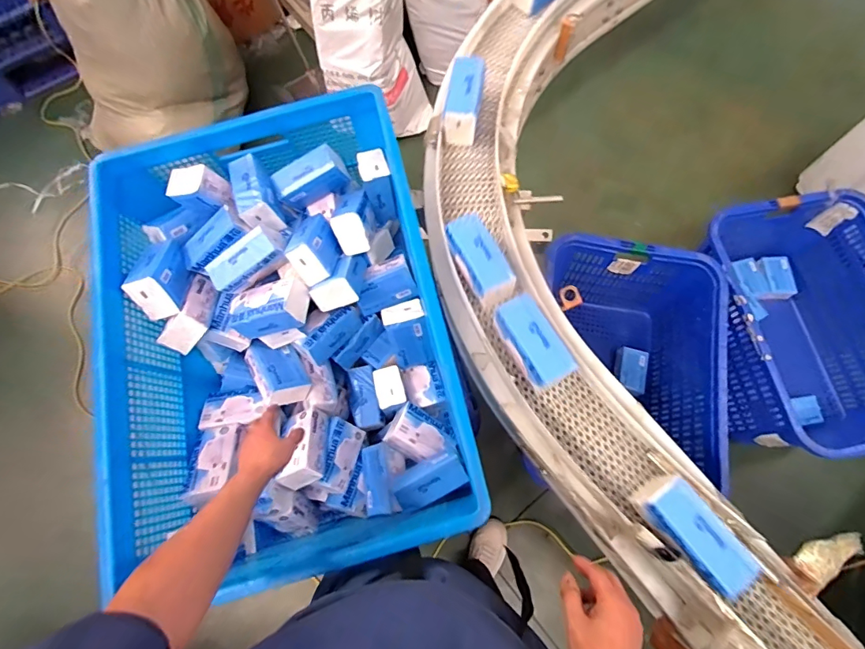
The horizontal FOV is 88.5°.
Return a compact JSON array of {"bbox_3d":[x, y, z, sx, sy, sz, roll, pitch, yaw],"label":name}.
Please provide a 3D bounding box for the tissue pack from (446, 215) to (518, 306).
[{"bbox_3d":[0.078,-0.113,0.746,0.075,0.047,0.151,-30,79,9],"label":"tissue pack"}]

